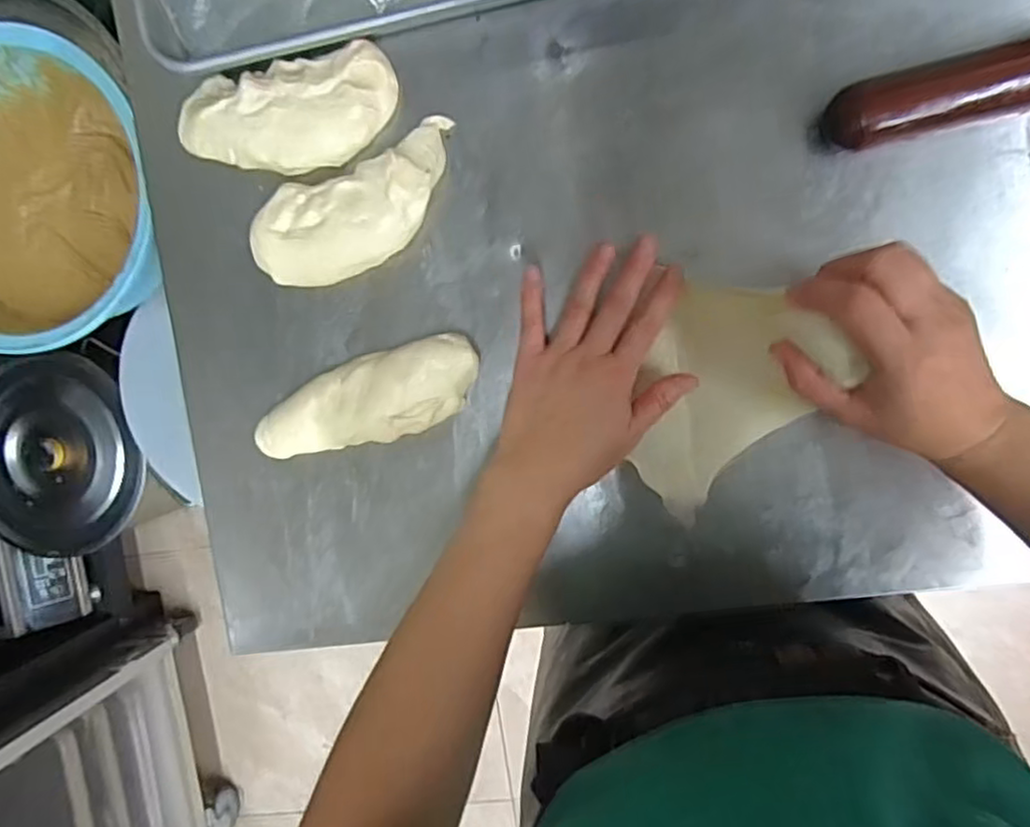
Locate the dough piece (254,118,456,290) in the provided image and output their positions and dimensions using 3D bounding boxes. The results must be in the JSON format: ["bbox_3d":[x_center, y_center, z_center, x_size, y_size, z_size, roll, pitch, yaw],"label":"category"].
[{"bbox_3d":[-0.106,-0.136,0.452,0.148,0.026,0.068,-24,91,8],"label":"dough piece"}]

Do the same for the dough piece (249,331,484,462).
[{"bbox_3d":[-0.105,-0.009,0.462,0.163,0.032,0.058,-14,93,8],"label":"dough piece"}]

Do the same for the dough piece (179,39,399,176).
[{"bbox_3d":[-0.156,-0.201,0.451,0.151,0.027,0.072,-9,94,8],"label":"dough piece"}]

